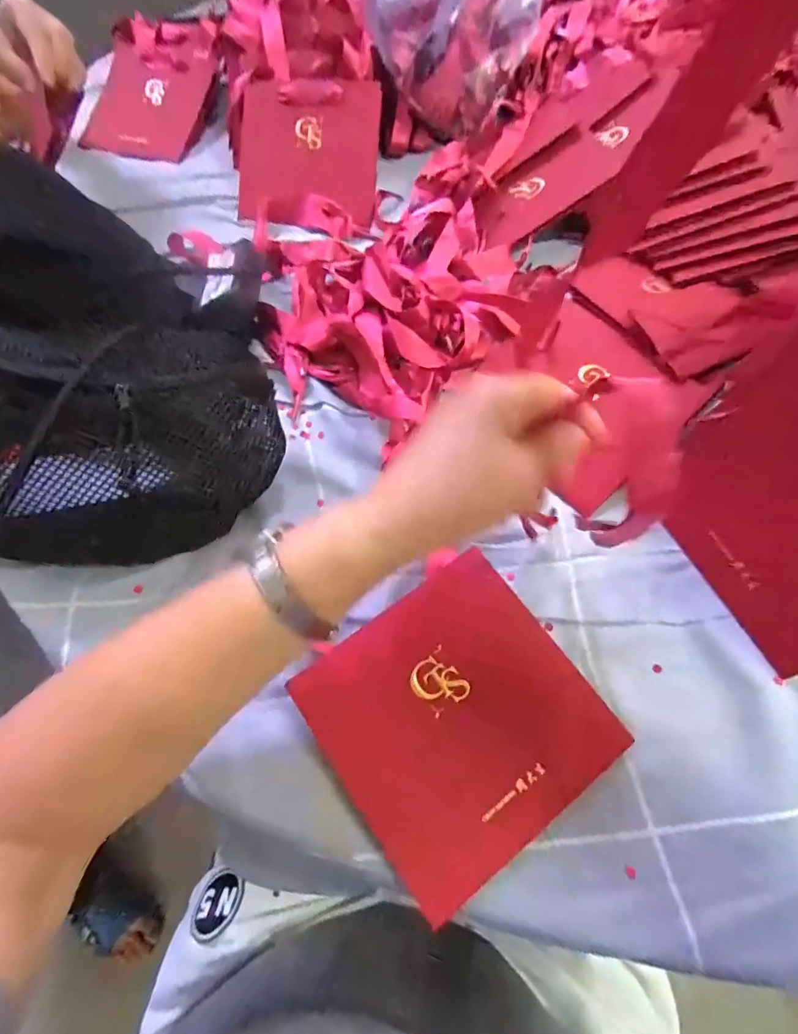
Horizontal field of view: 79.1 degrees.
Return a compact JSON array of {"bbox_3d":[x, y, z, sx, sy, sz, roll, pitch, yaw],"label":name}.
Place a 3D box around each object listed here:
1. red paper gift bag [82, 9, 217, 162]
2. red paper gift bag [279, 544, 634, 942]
[{"bbox_3d":[-0.299,-0.524,0.588,0.167,0.025,0.195,13,85,13],"label":"red paper gift bag"},{"bbox_3d":[0.032,0.110,0.268,0.139,0.008,0.136,-35,74,-11],"label":"red paper gift bag"}]

